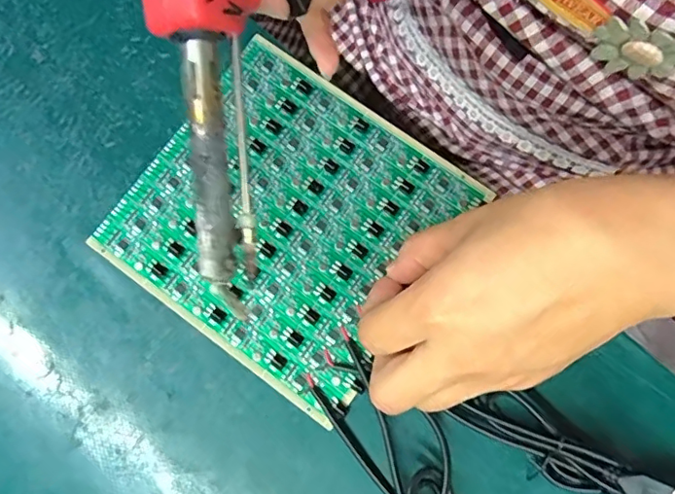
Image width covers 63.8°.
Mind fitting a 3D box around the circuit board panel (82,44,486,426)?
[{"bbox_3d":[-0.024,-0.015,0.274,0.148,0.007,0.140,36,81,7],"label":"circuit board panel"}]

